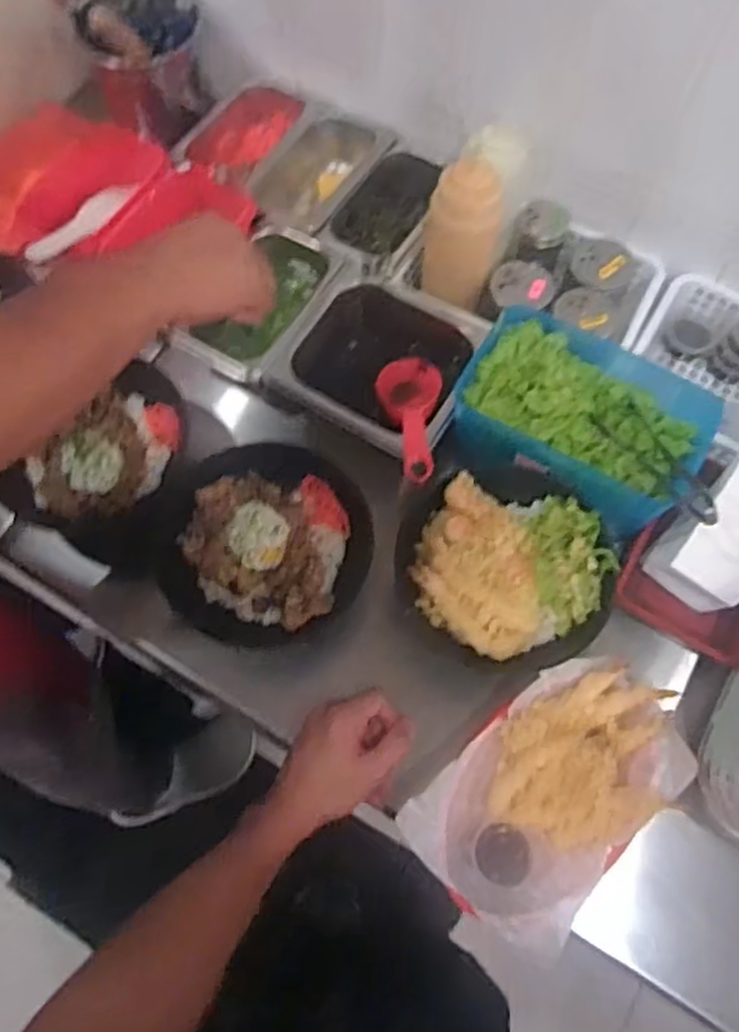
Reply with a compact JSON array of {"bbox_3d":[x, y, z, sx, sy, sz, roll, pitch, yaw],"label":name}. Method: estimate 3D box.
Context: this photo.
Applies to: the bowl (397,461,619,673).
[{"bbox_3d":[0.114,0.041,0.650,0.177,0.049,0.176,-19,70,-9],"label":"bowl"}]

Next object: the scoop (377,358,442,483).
[{"bbox_3d":[0.040,-0.094,0.714,0.061,0.031,0.159,2,44,-1],"label":"scoop"}]

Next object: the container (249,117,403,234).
[{"bbox_3d":[-0.057,-0.365,0.833,0.106,0.073,0.173,33,71,11],"label":"container"}]

